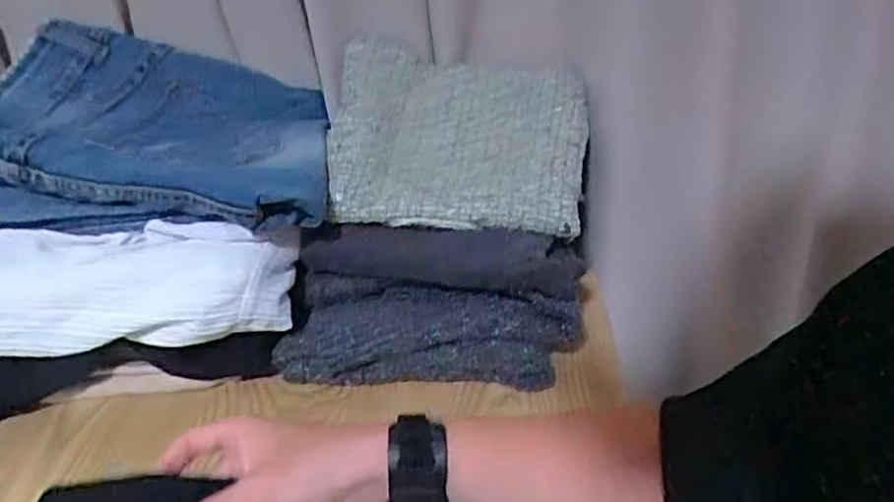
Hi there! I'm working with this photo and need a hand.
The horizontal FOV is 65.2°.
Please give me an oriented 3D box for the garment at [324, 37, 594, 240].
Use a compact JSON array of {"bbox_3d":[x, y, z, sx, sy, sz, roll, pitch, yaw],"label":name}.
[{"bbox_3d":[0.013,-0.108,0.642,0.236,0.055,0.203,5,67,-3],"label":"garment"}]

